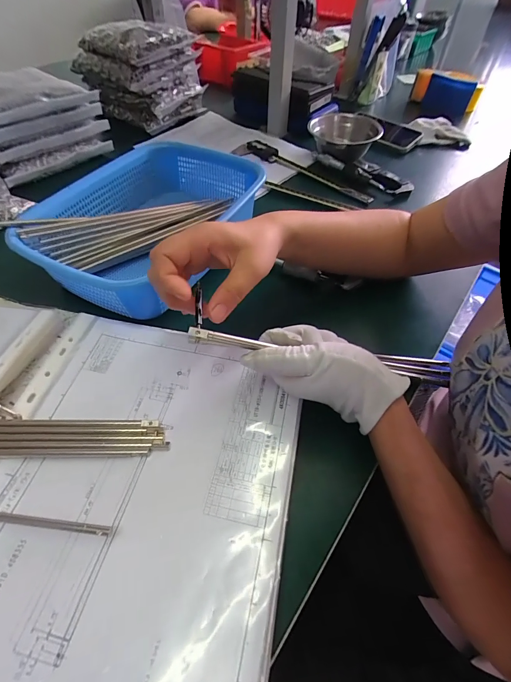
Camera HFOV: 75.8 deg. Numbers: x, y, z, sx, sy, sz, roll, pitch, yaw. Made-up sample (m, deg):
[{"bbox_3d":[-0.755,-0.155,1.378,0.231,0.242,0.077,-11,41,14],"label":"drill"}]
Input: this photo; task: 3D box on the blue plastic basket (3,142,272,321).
[{"bbox_3d":[-0.150,-0.161,0.435,0.177,0.077,0.284,20,54,13],"label":"blue plastic basket"}]

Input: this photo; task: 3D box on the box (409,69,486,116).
[{"bbox_3d":[0.442,-0.583,0.759,0.145,0.064,0.078,27,56,16],"label":"box"}]

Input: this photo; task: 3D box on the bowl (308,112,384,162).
[{"bbox_3d":[0.159,-0.374,0.602,0.124,0.045,0.124,1,52,-1],"label":"bowl"}]

